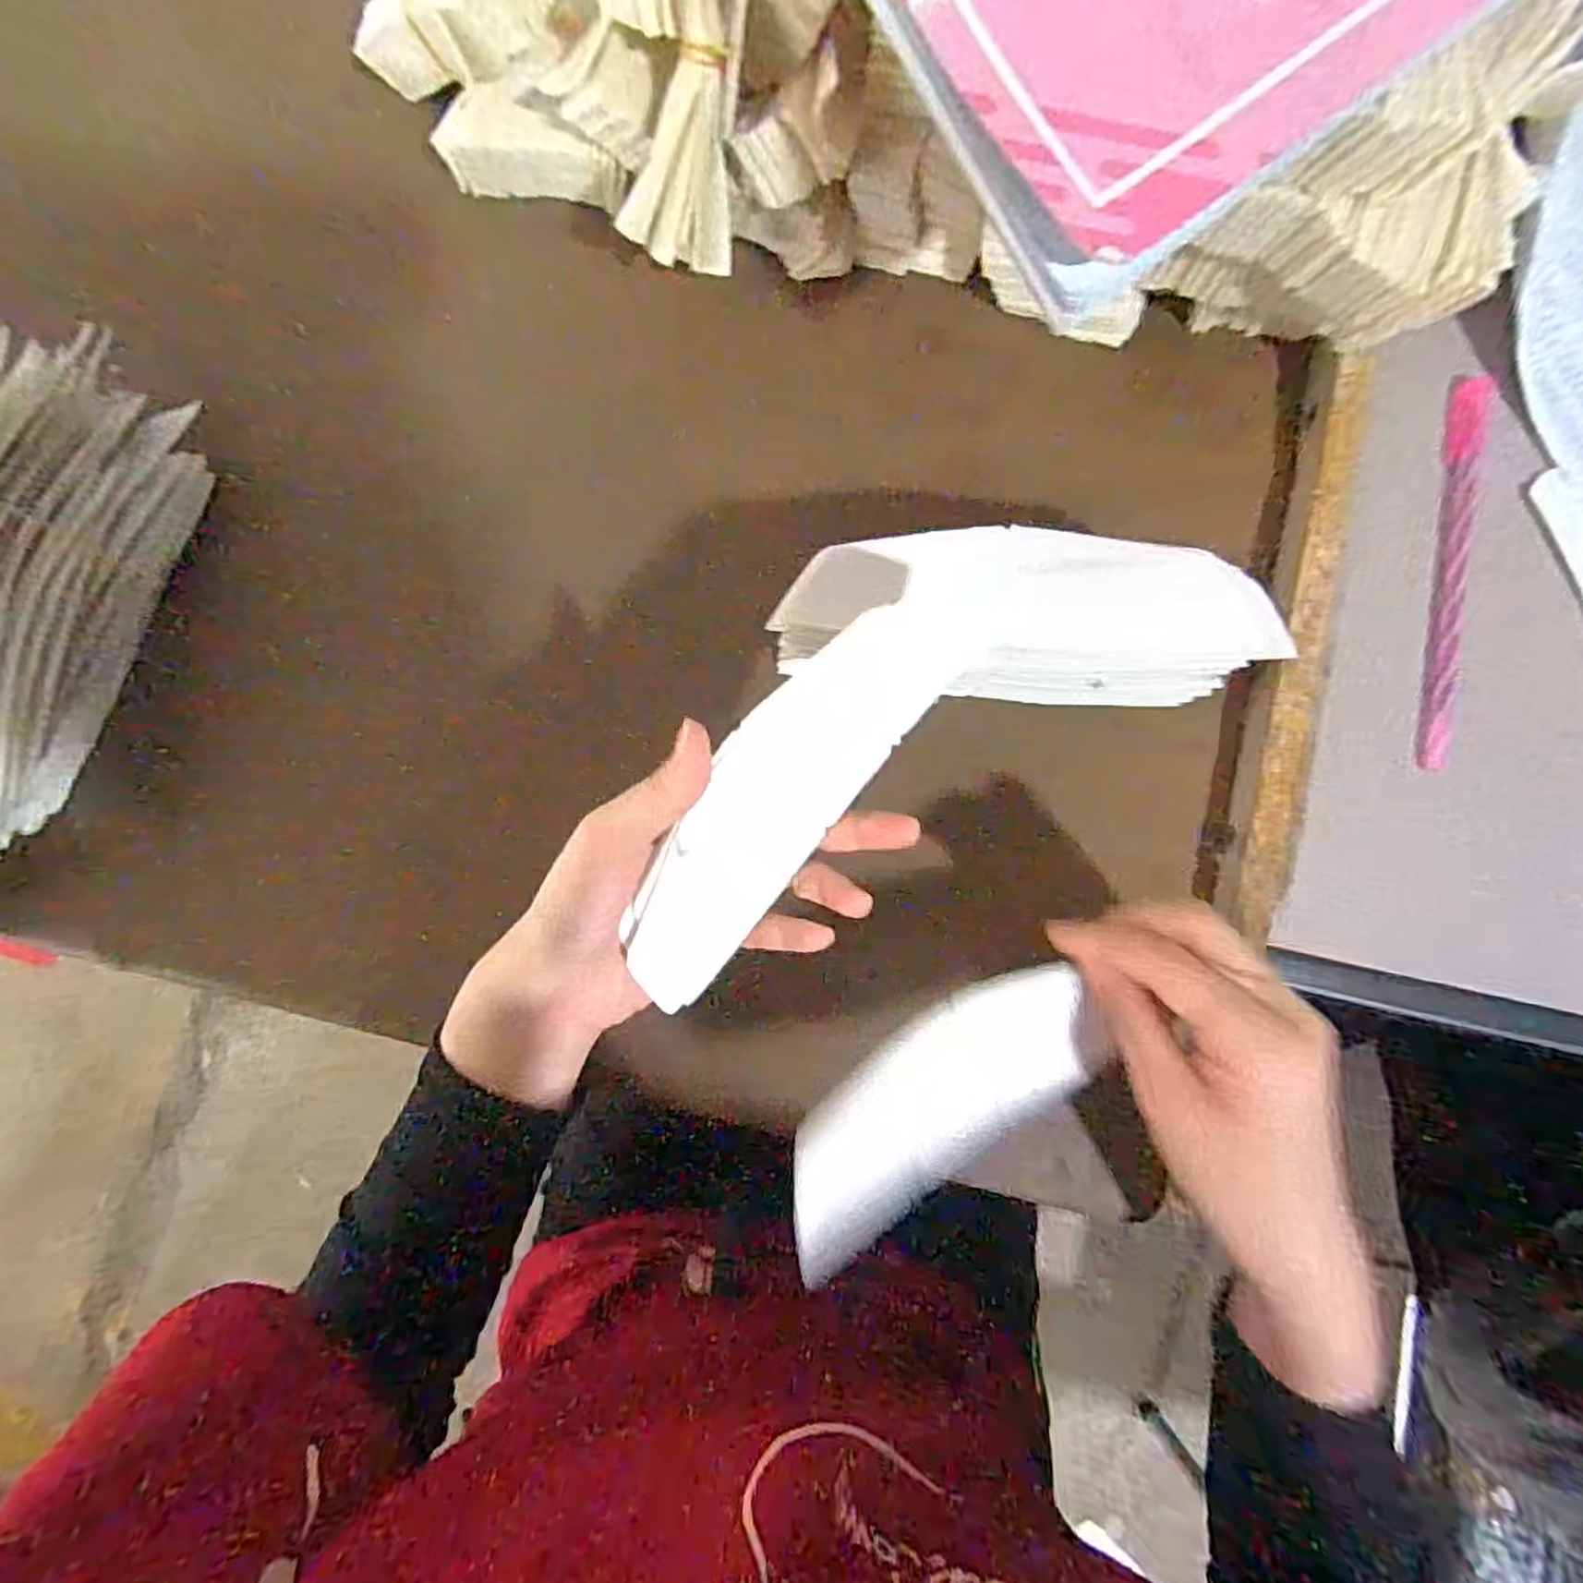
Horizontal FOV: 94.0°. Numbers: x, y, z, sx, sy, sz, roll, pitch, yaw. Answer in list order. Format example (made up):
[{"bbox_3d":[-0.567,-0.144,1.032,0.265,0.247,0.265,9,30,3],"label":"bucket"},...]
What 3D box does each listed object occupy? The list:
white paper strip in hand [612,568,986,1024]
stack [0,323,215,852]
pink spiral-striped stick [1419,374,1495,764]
[{"bbox_3d":[-0.003,0.000,0.274,0.056,0.008,0.187,32,101,-31],"label":"white paper strip in hand"},{"bbox_3d":[-0.363,-0.089,0.356,0.063,0.085,0.250,18,87,7],"label":"stack"},{"bbox_3d":[0.299,-0.100,0.333,0.016,0.006,0.179,9,86,6],"label":"pink spiral-striped stick"}]

